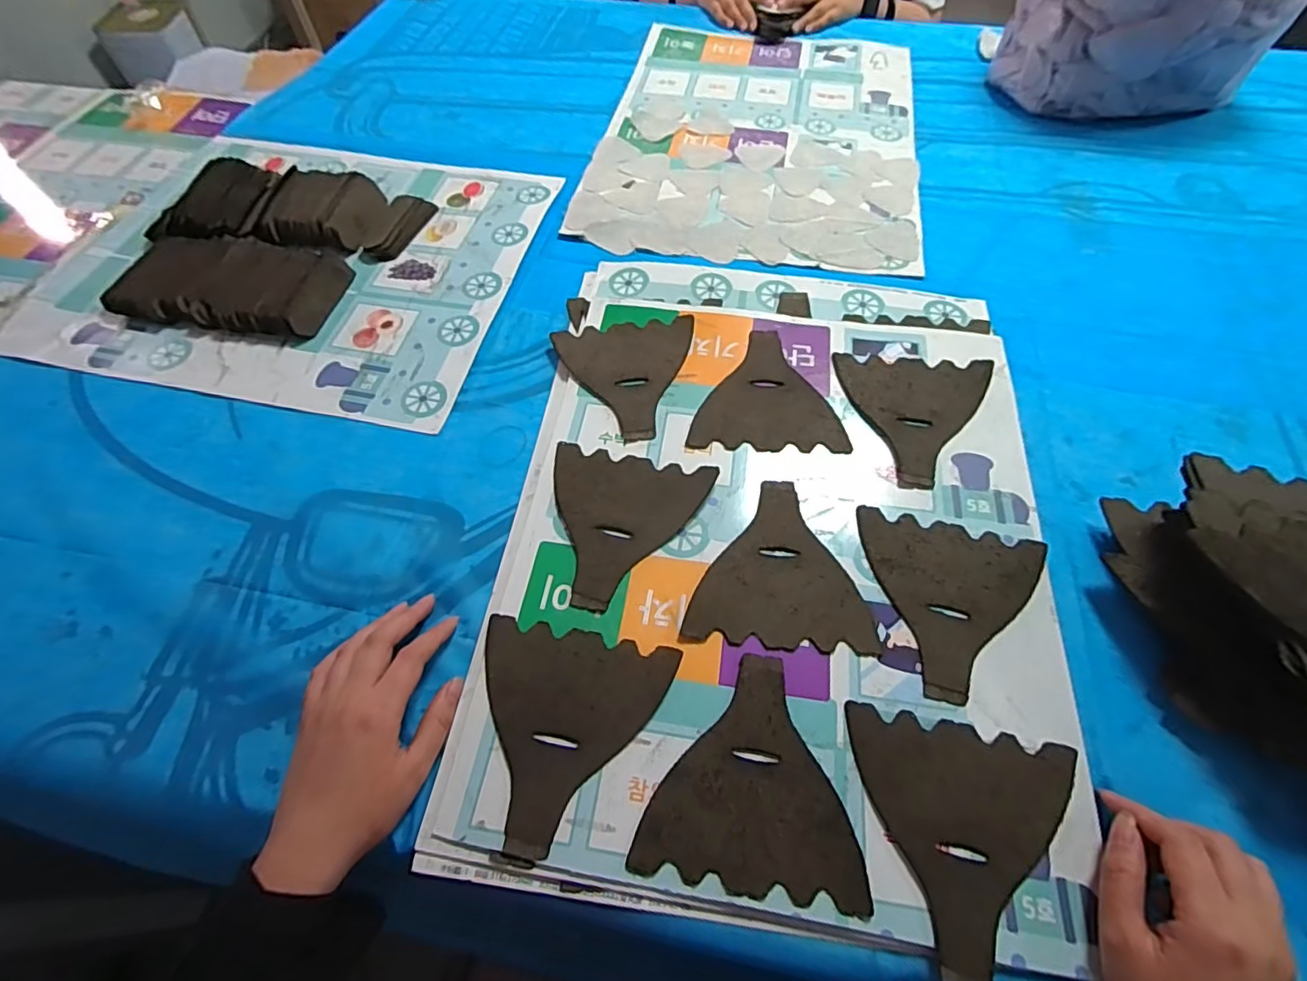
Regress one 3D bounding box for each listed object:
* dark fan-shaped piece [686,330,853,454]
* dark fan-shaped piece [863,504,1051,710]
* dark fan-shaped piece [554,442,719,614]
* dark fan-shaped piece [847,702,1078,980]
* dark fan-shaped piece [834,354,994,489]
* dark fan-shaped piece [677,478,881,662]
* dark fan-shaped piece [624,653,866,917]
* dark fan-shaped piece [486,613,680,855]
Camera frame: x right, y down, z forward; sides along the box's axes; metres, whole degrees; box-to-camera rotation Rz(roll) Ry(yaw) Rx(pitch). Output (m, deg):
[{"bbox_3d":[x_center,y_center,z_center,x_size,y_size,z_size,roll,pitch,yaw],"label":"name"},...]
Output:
[{"bbox_3d":[0.101,-0.090,0.516,0.126,0.004,0.130,4,60,4],"label":"dark fan-shaped piece"},{"bbox_3d":[0.208,0.080,0.414,0.124,0.004,0.129,12,61,8],"label":"dark fan-shaped piece"},{"bbox_3d":[-0.028,0.027,0.447,0.124,0.005,0.130,12,61,8],"label":"dark fan-shaped piece"},{"bbox_3d":[0.179,0.203,0.339,0.124,0.006,0.129,9,60,6],"label":"dark fan-shaped piece"},{"bbox_3d":[0.220,-0.061,0.494,0.122,0.005,0.131,6,62,8],"label":"dark fan-shaped piece"},{"bbox_3d":[0.092,0.052,0.429,0.128,0.004,0.127,4,60,3],"label":"dark fan-shaped piece"},{"bbox_3d":[0.062,0.170,0.360,0.125,0.004,0.130,7,60,5],"label":"dark fan-shaped piece"},{"bbox_3d":[-0.059,0.153,0.372,0.124,0.006,0.130,10,60,7],"label":"dark fan-shaped piece"}]

